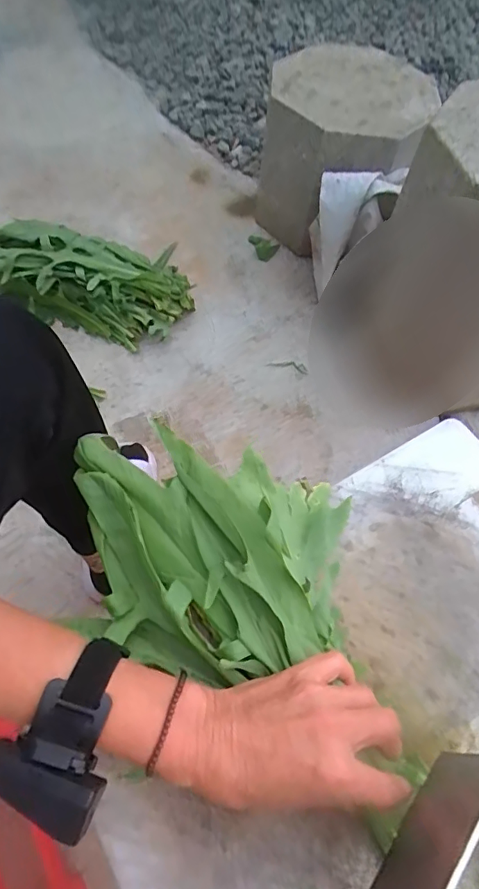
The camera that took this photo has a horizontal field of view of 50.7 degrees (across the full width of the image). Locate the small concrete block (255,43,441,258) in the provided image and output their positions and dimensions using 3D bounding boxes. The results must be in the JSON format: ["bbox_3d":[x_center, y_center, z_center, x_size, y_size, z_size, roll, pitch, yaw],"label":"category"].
[{"bbox_3d":[0.179,-0.528,0.929,0.251,0.241,0.293,23,64,11],"label":"small concrete block"}]

